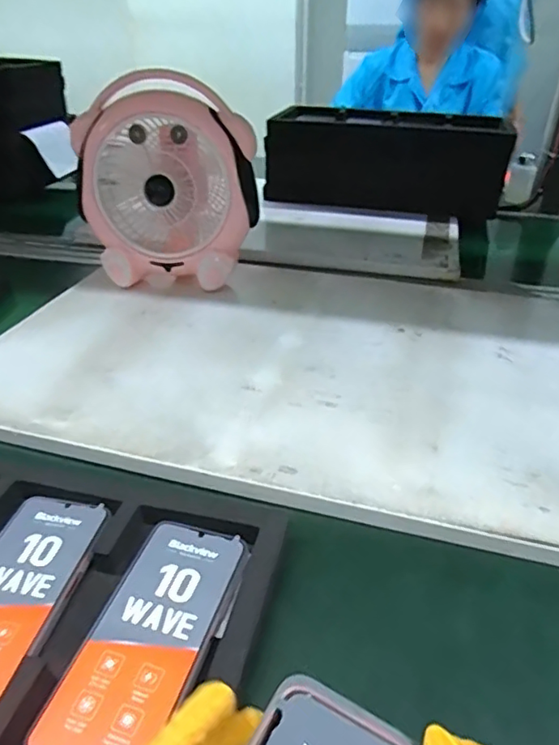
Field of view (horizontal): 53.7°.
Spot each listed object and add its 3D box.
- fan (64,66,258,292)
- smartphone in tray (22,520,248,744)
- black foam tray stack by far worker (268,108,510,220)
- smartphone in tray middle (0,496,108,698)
[{"bbox_3d":[-0.158,-0.273,0.810,0.248,0.283,0.120,1,22,1],"label":"fan"},{"bbox_3d":[-0.085,0.171,0.369,0.077,0.011,0.168,11,35,16],"label":"smartphone in tray"},{"bbox_3d":[0.222,-0.450,1.183,0.476,0.169,0.189,7,34,10],"label":"black foam tray stack by far worker"},{"bbox_3d":[-0.192,0.157,0.394,0.078,0.012,0.168,7,34,11],"label":"smartphone in tray middle"}]

